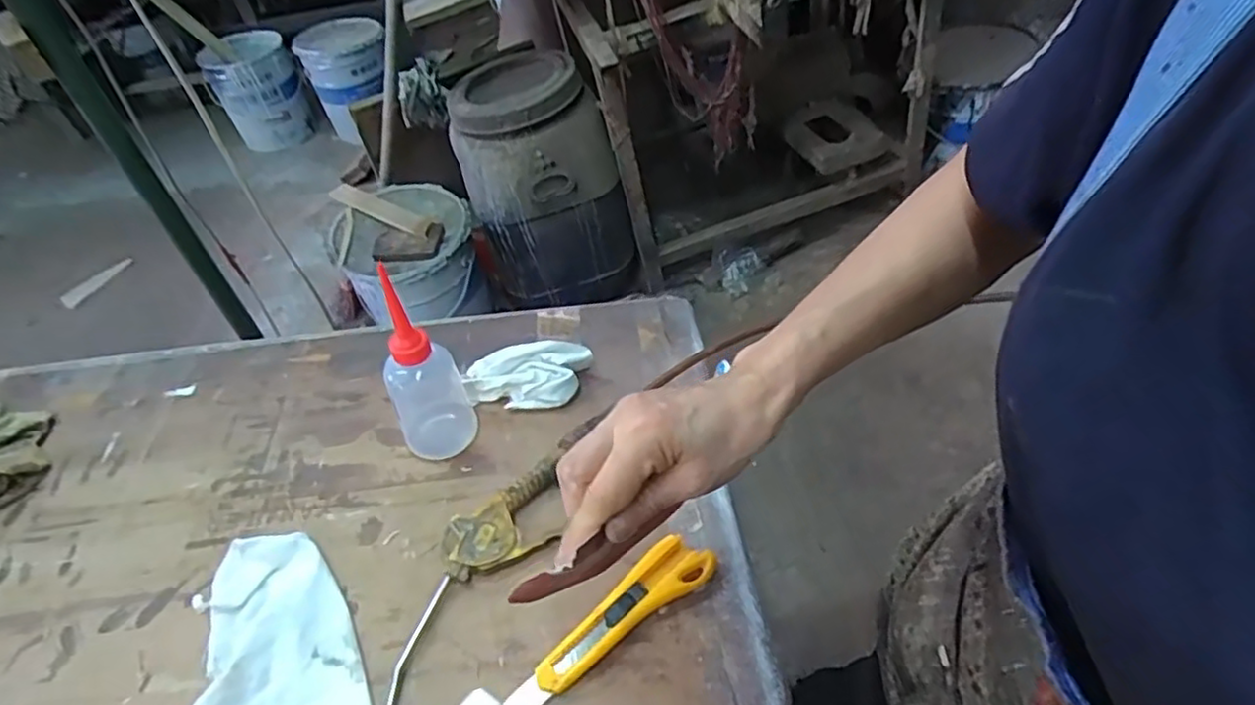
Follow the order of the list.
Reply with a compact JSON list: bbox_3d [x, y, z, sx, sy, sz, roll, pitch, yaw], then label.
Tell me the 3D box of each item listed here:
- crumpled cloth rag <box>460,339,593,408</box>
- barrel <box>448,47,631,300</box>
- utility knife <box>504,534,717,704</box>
[{"bbox_3d":[-0.093,0.019,0.619,0.116,0.044,0.056,-1,46,3],"label":"crumpled cloth rag"},{"bbox_3d":[-0.198,-0.370,1.545,0.318,0.513,0.289,-23,48,-14],"label":"barrel"},{"bbox_3d":[-0.012,0.186,0.472,0.165,0.015,0.039,-29,51,-22],"label":"utility knife"}]

